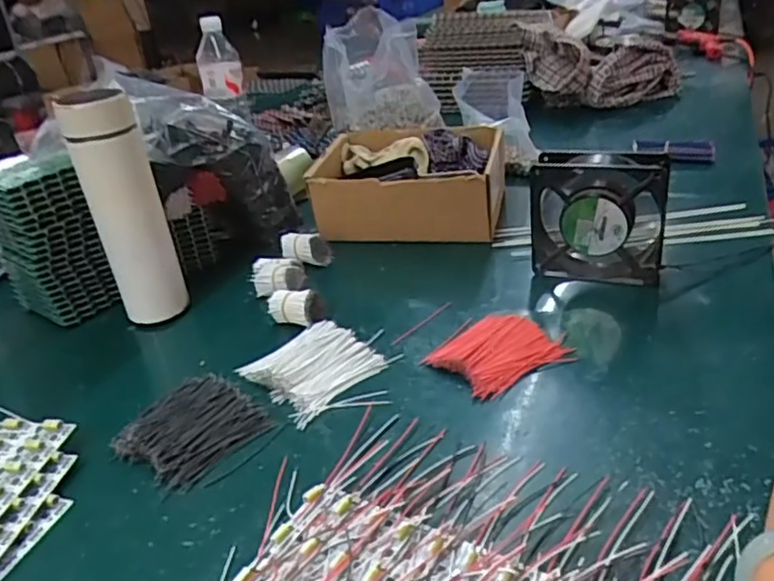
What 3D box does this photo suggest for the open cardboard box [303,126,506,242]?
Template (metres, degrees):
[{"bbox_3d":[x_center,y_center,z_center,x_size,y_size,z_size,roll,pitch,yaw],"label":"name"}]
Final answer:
[{"bbox_3d":[0.030,-0.127,0.777,0.210,0.099,0.173,2,31,15],"label":"open cardboard box"}]

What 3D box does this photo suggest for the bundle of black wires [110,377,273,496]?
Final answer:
[{"bbox_3d":[-0.149,0.106,0.481,0.084,0.021,0.094,17,38,36],"label":"bundle of black wires"}]

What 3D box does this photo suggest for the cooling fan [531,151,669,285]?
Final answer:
[{"bbox_3d":[0.200,-0.069,0.597,0.120,0.118,0.048,6,32,22],"label":"cooling fan"}]

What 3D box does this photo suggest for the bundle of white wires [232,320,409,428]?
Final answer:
[{"bbox_3d":[-0.057,0.058,0.542,0.113,0.021,0.094,-27,35,-31],"label":"bundle of white wires"}]

